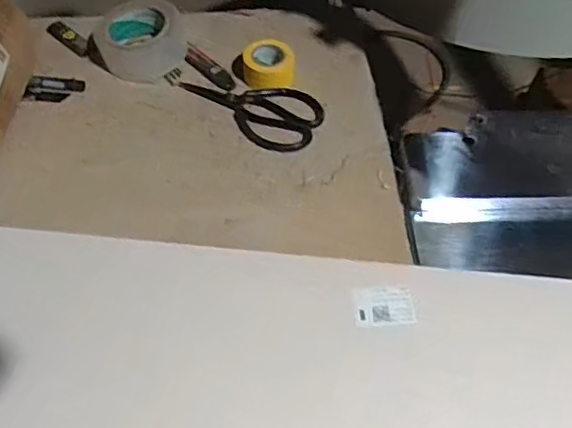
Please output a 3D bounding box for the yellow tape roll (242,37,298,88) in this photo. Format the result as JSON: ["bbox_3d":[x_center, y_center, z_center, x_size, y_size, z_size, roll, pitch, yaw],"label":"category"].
[{"bbox_3d":[-0.021,-0.194,0.770,0.067,0.037,0.054,1,56,-2],"label":"yellow tape roll"}]

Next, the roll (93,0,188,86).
[{"bbox_3d":[-0.191,-0.231,0.790,0.112,0.045,0.110,1,56,-2],"label":"roll"}]

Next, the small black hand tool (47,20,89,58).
[{"bbox_3d":[-0.300,-0.245,0.823,0.089,0.005,0.025,40,63,22],"label":"small black hand tool"}]

